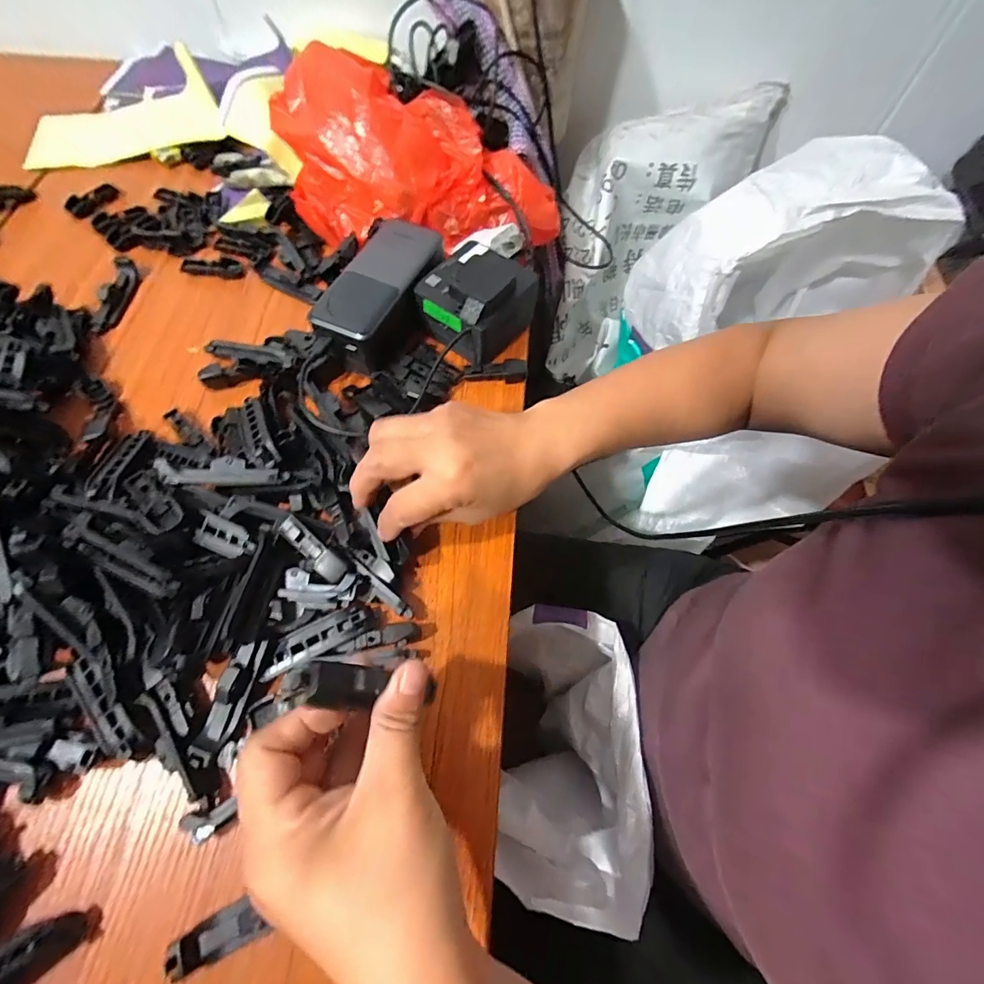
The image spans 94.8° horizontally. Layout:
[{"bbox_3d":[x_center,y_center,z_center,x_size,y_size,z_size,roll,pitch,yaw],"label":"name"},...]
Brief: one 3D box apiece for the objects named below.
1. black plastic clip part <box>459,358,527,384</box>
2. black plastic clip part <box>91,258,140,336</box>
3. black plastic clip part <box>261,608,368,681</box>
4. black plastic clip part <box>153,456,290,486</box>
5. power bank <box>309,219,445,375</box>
[{"bbox_3d":[0.002,-0.096,0.365,0.051,0.008,0.018,-6,65,-5],"label":"black plastic clip part"},{"bbox_3d":[-0.323,-0.169,0.384,0.016,0.014,0.073,4,64,0],"label":"black plastic clip part"},{"bbox_3d":[-0.104,0.086,0.264,0.062,0.005,0.018,-24,68,-13],"label":"black plastic clip part"},{"bbox_3d":[-0.168,-0.013,0.283,0.073,0.004,0.018,2,65,-15],"label":"black plastic clip part"},{"bbox_3d":[-0.087,-0.157,0.359,0.061,0.035,0.132,15,65,5],"label":"power bank"}]

